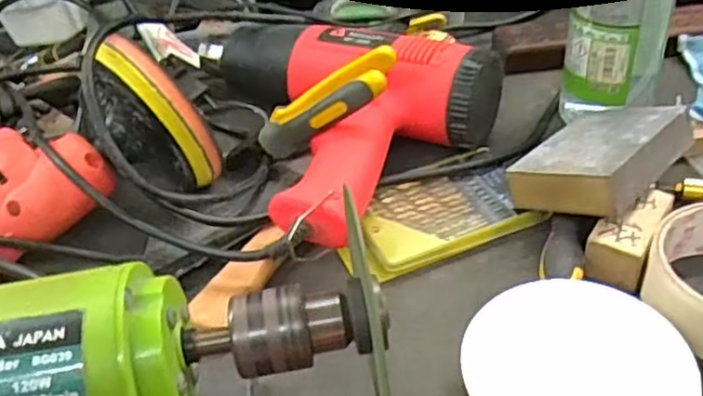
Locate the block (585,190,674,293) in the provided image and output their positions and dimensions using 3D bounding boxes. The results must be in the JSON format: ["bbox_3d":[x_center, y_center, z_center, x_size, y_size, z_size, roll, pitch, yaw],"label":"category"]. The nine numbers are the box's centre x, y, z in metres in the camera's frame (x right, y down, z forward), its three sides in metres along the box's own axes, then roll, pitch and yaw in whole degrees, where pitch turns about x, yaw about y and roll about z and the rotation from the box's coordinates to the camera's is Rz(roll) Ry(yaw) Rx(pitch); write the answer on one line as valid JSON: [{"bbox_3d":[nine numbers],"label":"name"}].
[{"bbox_3d":[0.160,0.020,0.391,0.031,0.024,0.063,22,50,26],"label":"block"}]

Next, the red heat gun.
[{"bbox_3d":[-0.034,-0.073,0.484,0.222,0.068,0.184,30,54,32],"label":"red heat gun"}]

